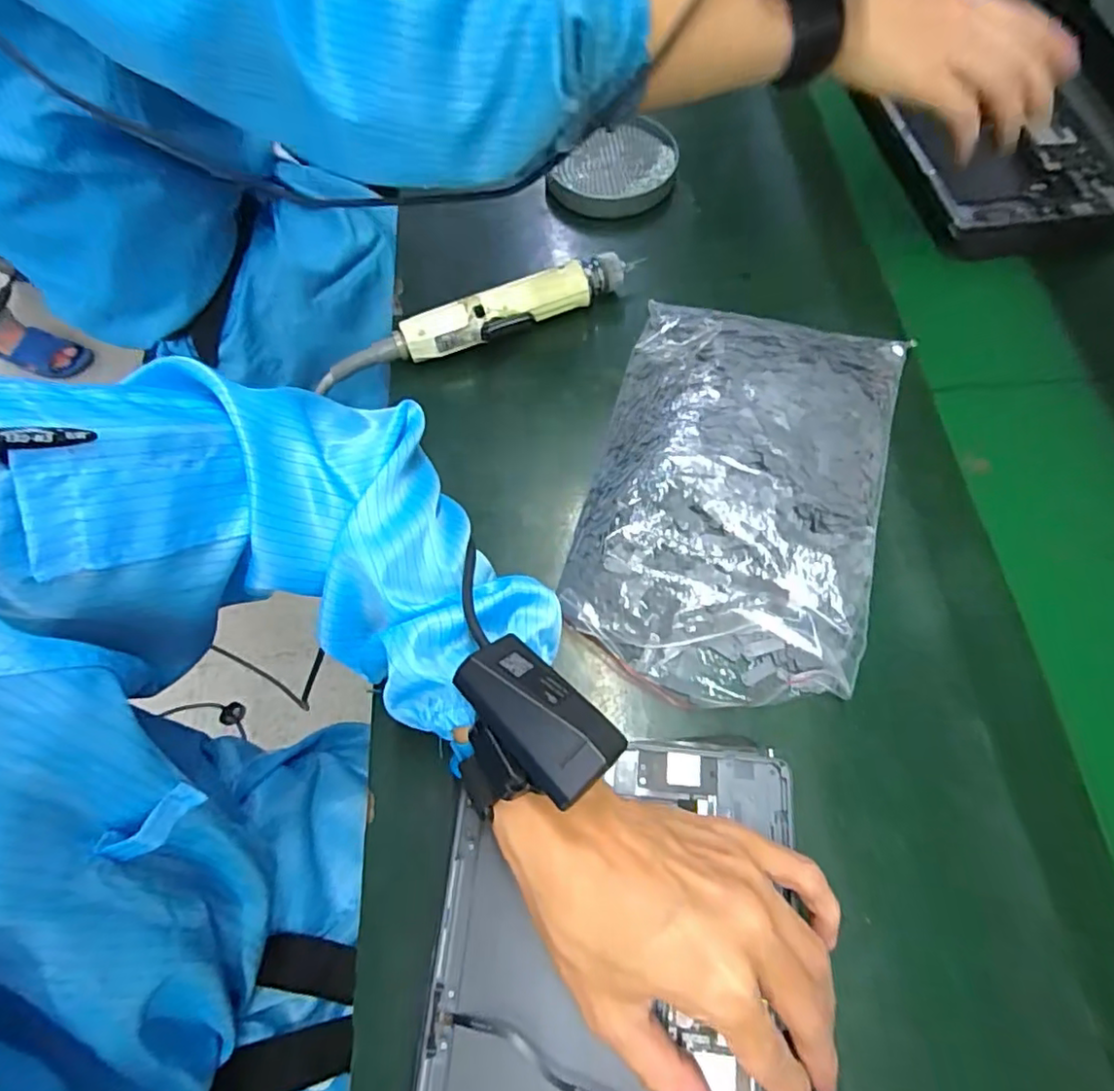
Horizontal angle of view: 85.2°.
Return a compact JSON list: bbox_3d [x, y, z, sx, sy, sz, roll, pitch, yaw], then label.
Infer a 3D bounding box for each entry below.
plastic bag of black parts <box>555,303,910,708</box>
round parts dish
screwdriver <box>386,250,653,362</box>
[{"bbox_3d":[0.118,-0.040,0.388,0.177,0.030,0.275,17,68,6],"label":"plastic bag of black parts"},{"bbox_3d":[0.054,-0.331,0.532,0.099,0.023,0.106,0,67,0],"label":"round parts dish"},{"bbox_3d":[-0.029,-0.175,0.458,0.187,0.032,0.036,-25,70,-11],"label":"screwdriver"}]

